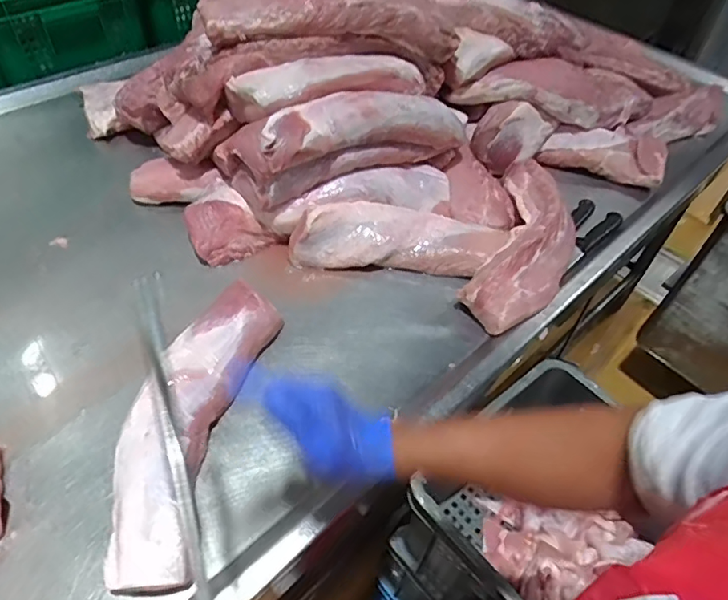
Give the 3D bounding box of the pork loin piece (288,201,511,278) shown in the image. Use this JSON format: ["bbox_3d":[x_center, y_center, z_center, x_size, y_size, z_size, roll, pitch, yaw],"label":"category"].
[{"bbox_3d":[0.054,-0.108,0.915,0.355,0.087,0.112,5,50,-1],"label":"pork loin piece"}]

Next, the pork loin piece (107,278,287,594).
[{"bbox_3d":[-0.223,0.144,0.688,0.135,0.068,0.409,10,50,3],"label":"pork loin piece"}]

